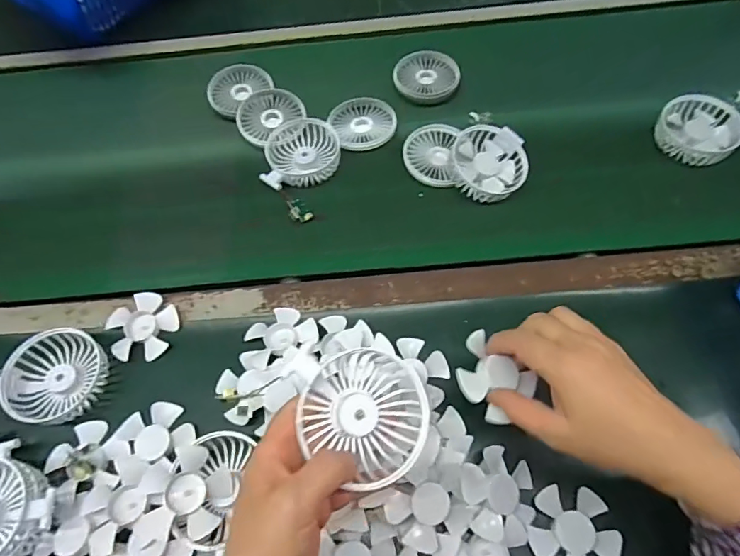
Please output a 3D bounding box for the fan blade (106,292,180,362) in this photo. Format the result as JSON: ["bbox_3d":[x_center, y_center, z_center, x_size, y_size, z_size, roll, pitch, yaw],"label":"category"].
[{"bbox_3d":[-0.230,0.050,0.483,0.066,0.013,0.069,-2,61,3],"label":"fan blade"}]

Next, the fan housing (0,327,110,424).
[{"bbox_3d":[-0.300,0.094,0.453,0.086,0.034,0.086,-2,61,3],"label":"fan housing"}]

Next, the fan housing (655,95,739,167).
[{"bbox_3d":[0.391,-0.175,0.559,0.092,0.028,0.083,-24,62,-9],"label":"fan housing"}]

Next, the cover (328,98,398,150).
[{"bbox_3d":[-0.008,-0.200,0.610,0.080,0.014,0.078,-22,62,-8],"label":"cover"}]

